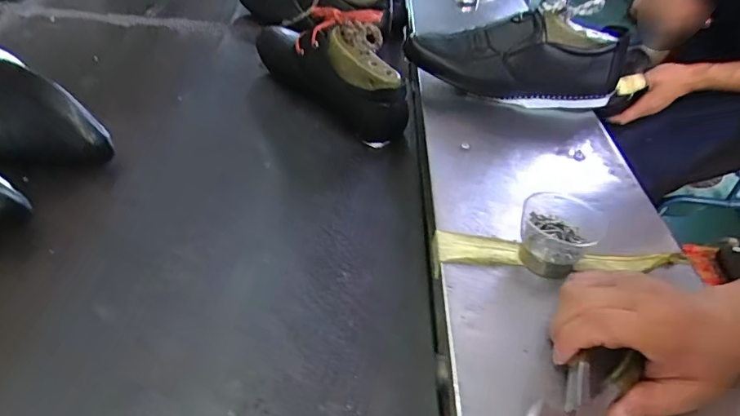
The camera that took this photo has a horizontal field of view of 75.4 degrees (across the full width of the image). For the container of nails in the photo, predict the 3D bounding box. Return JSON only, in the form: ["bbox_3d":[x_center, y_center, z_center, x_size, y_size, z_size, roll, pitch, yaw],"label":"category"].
[{"bbox_3d":[0.161,0.025,0.412,0.065,0.039,0.065,21,45,16],"label":"container of nails"}]

